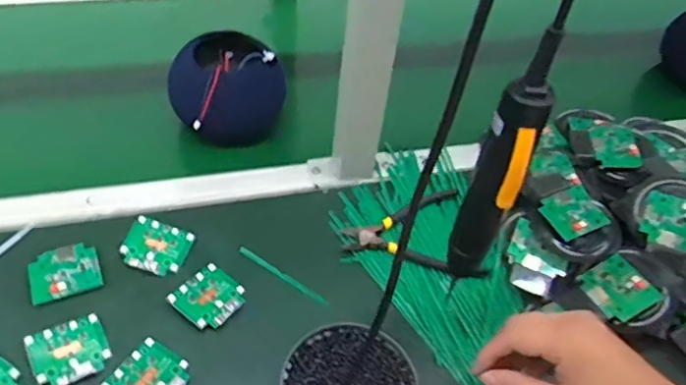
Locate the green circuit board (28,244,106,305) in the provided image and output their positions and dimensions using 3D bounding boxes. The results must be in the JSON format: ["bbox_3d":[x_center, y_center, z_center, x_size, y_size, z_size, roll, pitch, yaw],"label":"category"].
[{"bbox_3d":[-0.263,0.074,0.547,0.060,0.004,0.058,-17,51,-21],"label":"green circuit board"}]

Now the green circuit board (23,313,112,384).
[{"bbox_3d":[-0.233,0.133,0.492,0.056,0.007,0.056,-23,54,-25],"label":"green circuit board"}]

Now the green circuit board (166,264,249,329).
[{"bbox_3d":[-0.124,0.096,0.542,0.053,0.008,0.058,30,51,20],"label":"green circuit board"}]

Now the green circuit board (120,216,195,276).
[{"bbox_3d":[-0.185,0.053,0.576,0.061,0.008,0.054,14,47,6],"label":"green circuit board"}]

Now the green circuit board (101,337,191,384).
[{"bbox_3d":[-0.162,0.155,0.485,0.056,0.004,0.057,26,50,17],"label":"green circuit board"}]

